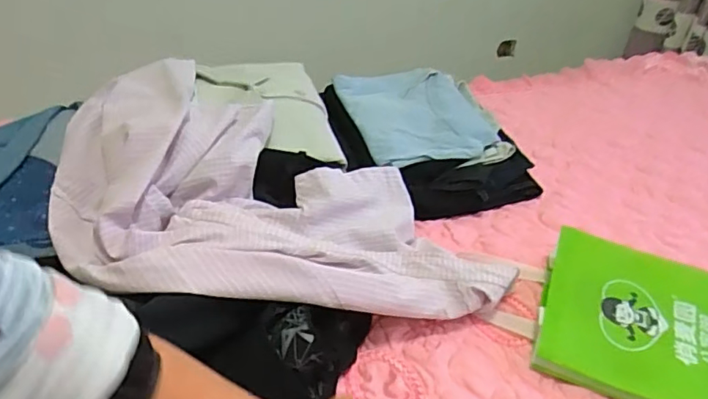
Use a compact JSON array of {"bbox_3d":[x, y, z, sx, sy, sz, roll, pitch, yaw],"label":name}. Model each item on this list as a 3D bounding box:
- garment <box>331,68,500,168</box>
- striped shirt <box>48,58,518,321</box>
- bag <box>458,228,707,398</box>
[{"bbox_3d":[0.109,-0.156,0.956,0.244,0.025,0.256,-8,39,-12],"label":"garment"},{"bbox_3d":[-0.112,-0.037,0.731,0.542,0.121,0.451,-5,39,-8],"label":"striped shirt"},{"bbox_3d":[0.357,0.153,0.642,0.366,0.065,0.207,16,39,18],"label":"bag"}]

